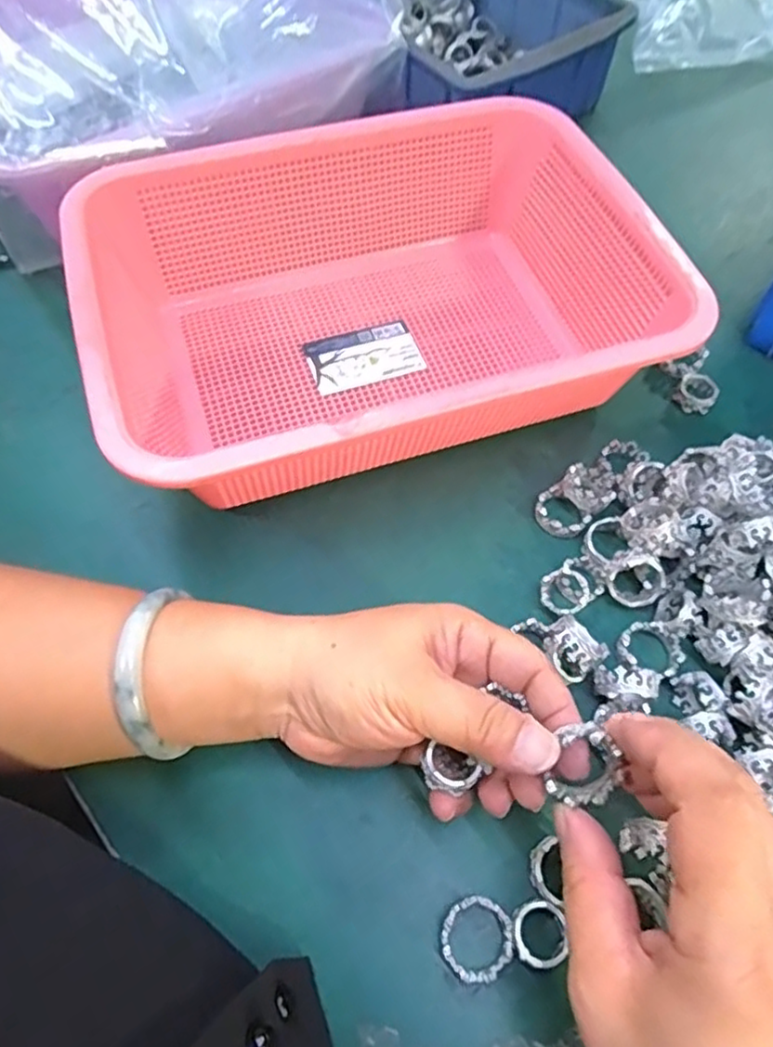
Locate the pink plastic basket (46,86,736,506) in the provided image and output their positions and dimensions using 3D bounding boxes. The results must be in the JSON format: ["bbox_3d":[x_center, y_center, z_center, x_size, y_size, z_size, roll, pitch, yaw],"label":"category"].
[{"bbox_3d":[-0.005,-0.122,0.369,0.294,0.083,0.214,-18,63,-9],"label":"pink plastic basket"}]

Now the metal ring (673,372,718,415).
[{"bbox_3d":[0.185,-0.078,0.392,0.022,0.011,0.026,33,67,17],"label":"metal ring"}]

